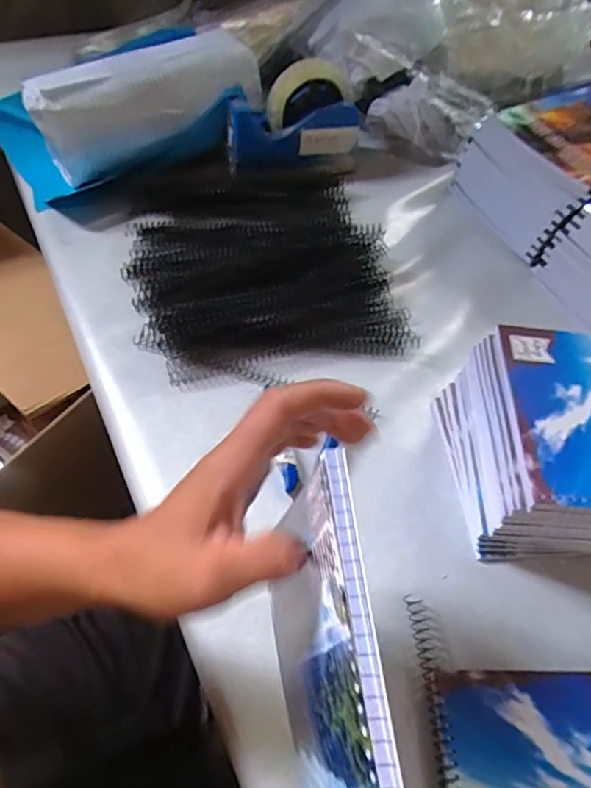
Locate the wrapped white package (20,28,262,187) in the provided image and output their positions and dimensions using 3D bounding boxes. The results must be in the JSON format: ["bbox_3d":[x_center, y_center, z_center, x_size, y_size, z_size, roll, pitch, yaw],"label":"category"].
[{"bbox_3d":[-0.161,-0.320,0.599,0.246,0.099,0.077,-27,61,-21],"label":"wrapped white package"}]

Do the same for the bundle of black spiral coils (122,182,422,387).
[{"bbox_3d":[-0.037,-0.138,0.543,0.257,0.038,0.261,-10,56,-11],"label":"bundle of black spiral coils"}]

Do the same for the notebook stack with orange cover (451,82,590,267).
[{"bbox_3d":[0.315,-0.248,0.606,0.196,0.114,0.175,-22,59,-18],"label":"notebook stack with orange cover"}]

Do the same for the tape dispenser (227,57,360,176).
[{"bbox_3d":[-0.005,-0.321,0.619,0.155,0.096,0.071,-22,59,-18],"label":"tape dispenser"}]

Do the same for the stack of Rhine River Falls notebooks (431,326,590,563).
[{"bbox_3d":[0.234,0.043,0.406,0.206,0.097,0.144,5,55,-2],"label":"stack of Rhine River Falls notebooks"}]

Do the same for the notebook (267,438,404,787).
[{"bbox_3d":[0.014,0.141,0.224,0.024,0.143,0.188,-4,56,-8],"label":"notebook"}]

